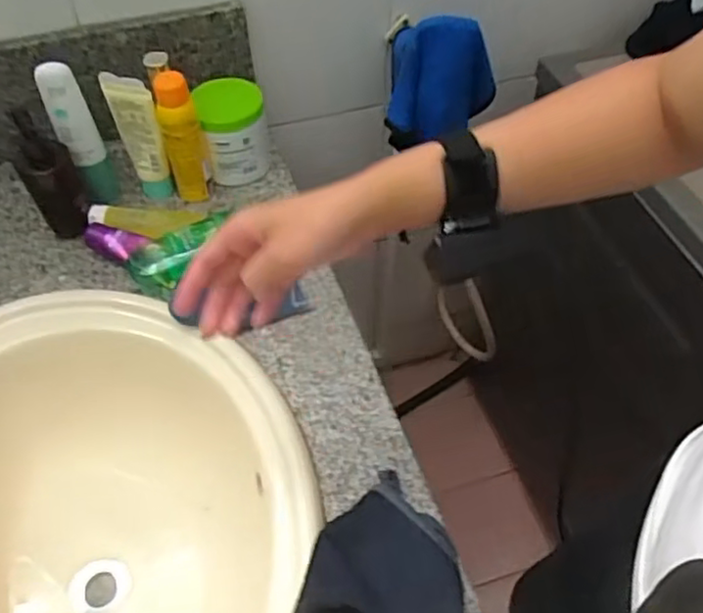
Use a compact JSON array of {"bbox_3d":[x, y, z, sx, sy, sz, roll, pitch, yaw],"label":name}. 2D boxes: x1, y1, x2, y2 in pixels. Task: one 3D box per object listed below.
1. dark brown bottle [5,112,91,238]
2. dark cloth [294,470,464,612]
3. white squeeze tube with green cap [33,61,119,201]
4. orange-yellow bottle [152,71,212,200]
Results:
[{"bbox_3d":[-0.332,-0.142,0.739,0.058,0.149,0.045,-26,56,-19],"label":"dark brown bottle"},{"bbox_3d":[0.031,0.230,0.531,0.150,0.034,0.157,36,60,25],"label":"dark cloth"},{"bbox_3d":[-0.312,-0.194,0.769,0.043,0.194,0.032,-18,54,-13],"label":"white squeeze tube with green cap"},{"bbox_3d":[-0.195,-0.193,0.778,0.045,0.157,0.037,-12,53,-9],"label":"orange-yellow bottle"}]

